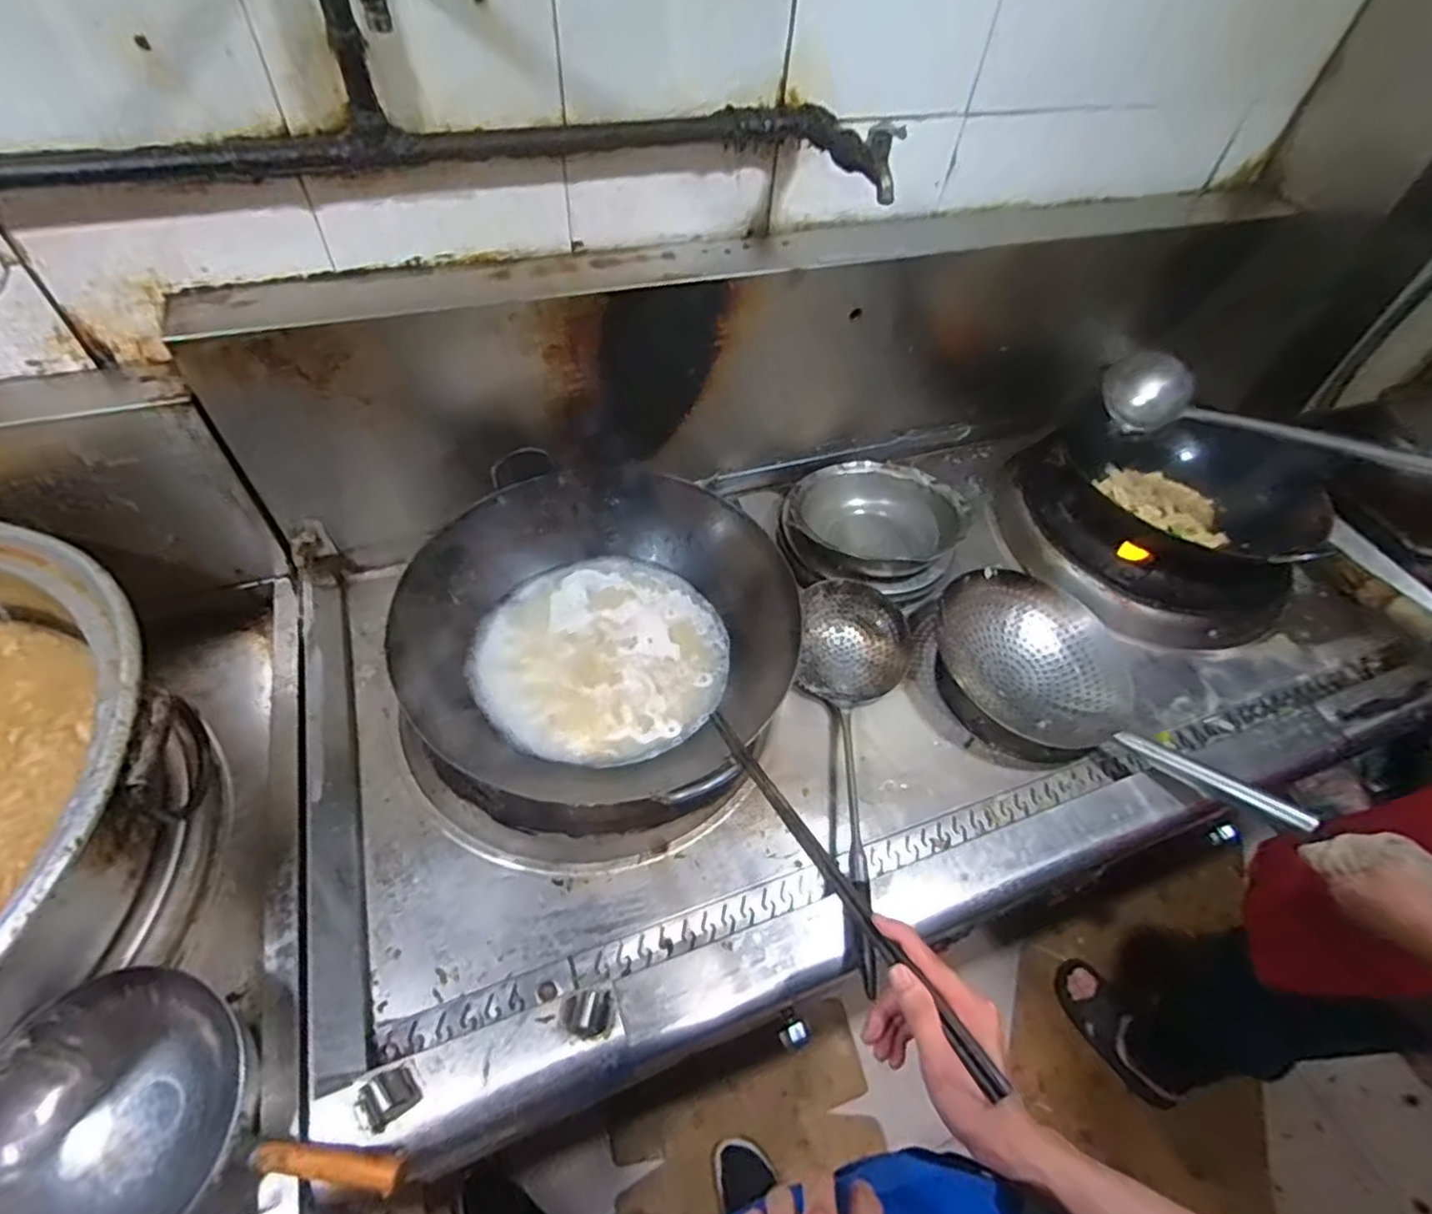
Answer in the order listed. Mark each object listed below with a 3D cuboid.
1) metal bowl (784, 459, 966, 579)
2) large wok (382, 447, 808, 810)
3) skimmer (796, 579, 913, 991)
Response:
[{"bbox_3d":[0.272,-0.160,1.160,0.296,0.071,0.272,2,51,-3],"label":"metal bowl"},{"bbox_3d":[-0.146,0.016,0.849,0.474,0.143,0.463,2,51,-3],"label":"large wok"},{"bbox_3d":[0.198,0.199,0.911,0.162,0.069,0.566,7,51,0],"label":"skimmer"}]

